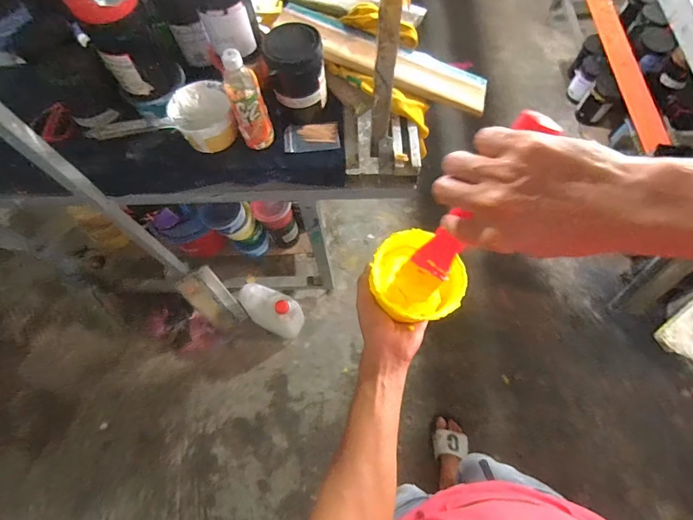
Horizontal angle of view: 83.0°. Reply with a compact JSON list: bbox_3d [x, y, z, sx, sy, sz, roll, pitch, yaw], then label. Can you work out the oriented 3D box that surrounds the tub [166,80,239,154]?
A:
[{"bbox_3d":[-0.294,-0.296,0.806,0.119,0.070,0.130,-1,67,2],"label":"tub"}]

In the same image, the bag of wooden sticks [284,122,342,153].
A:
[{"bbox_3d":[-0.074,-0.262,0.835,0.116,0.013,0.066,-9,67,-2],"label":"bag of wooden sticks"}]

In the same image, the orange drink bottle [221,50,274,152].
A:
[{"bbox_3d":[-0.182,-0.287,0.736,0.063,0.211,0.052,-19,68,-6],"label":"orange drink bottle"}]

